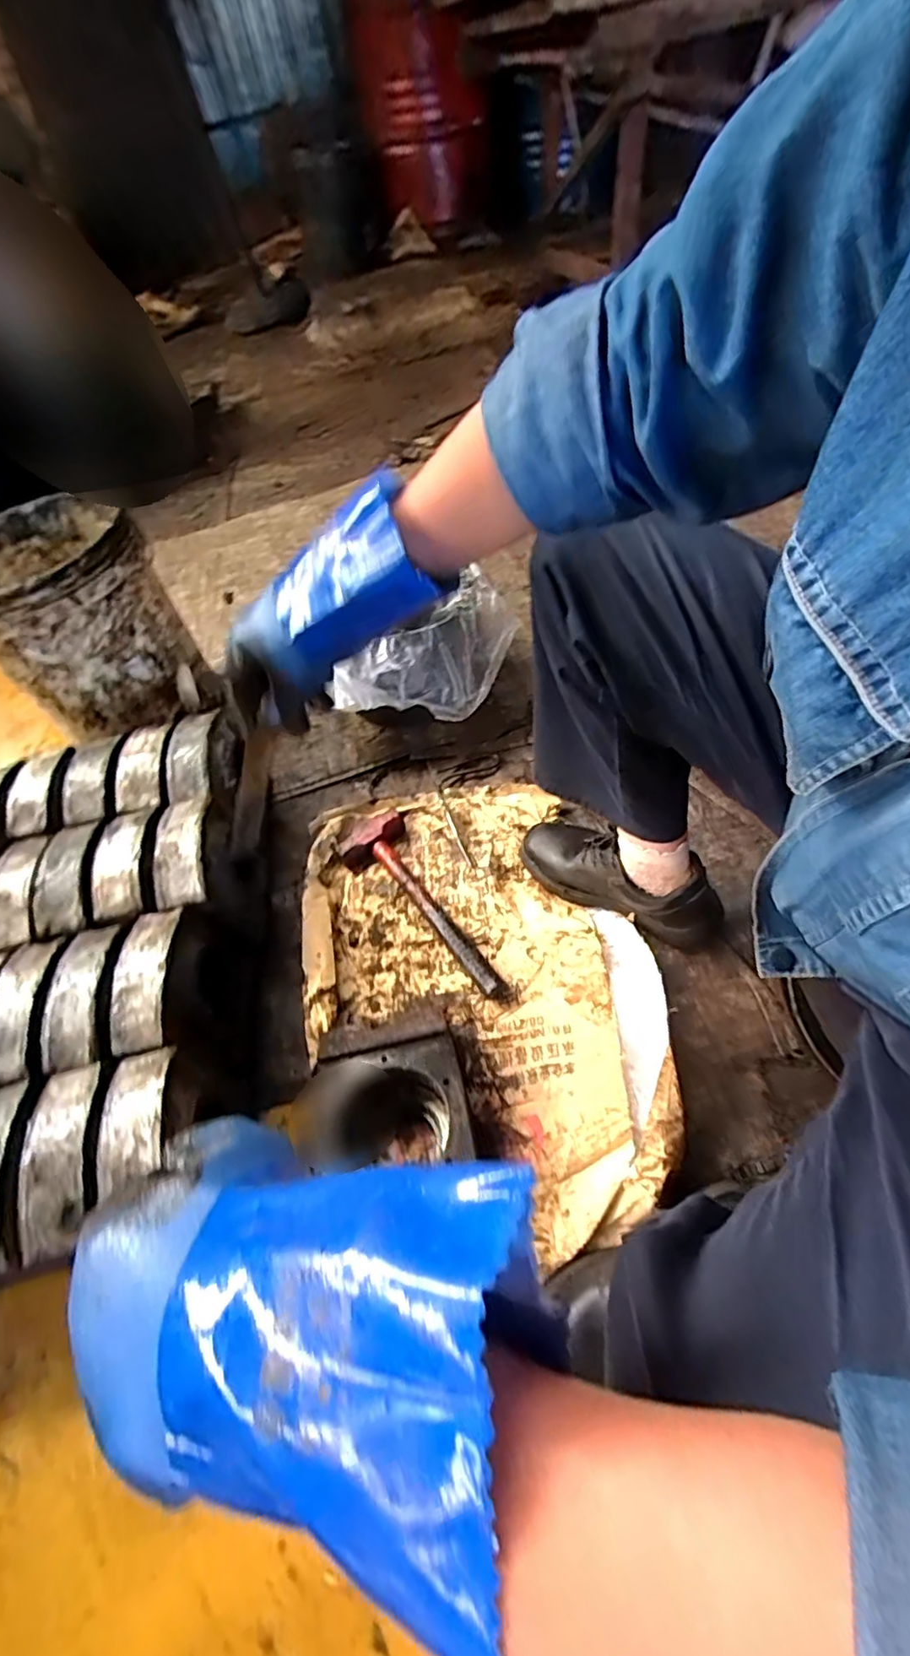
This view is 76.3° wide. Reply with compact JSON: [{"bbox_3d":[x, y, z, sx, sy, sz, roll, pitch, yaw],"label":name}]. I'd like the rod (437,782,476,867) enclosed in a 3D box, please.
[{"bbox_3d":[-0.002,-0.003,0.855,0.011,0.009,0.160,-21,55,-5],"label":"rod"}]

